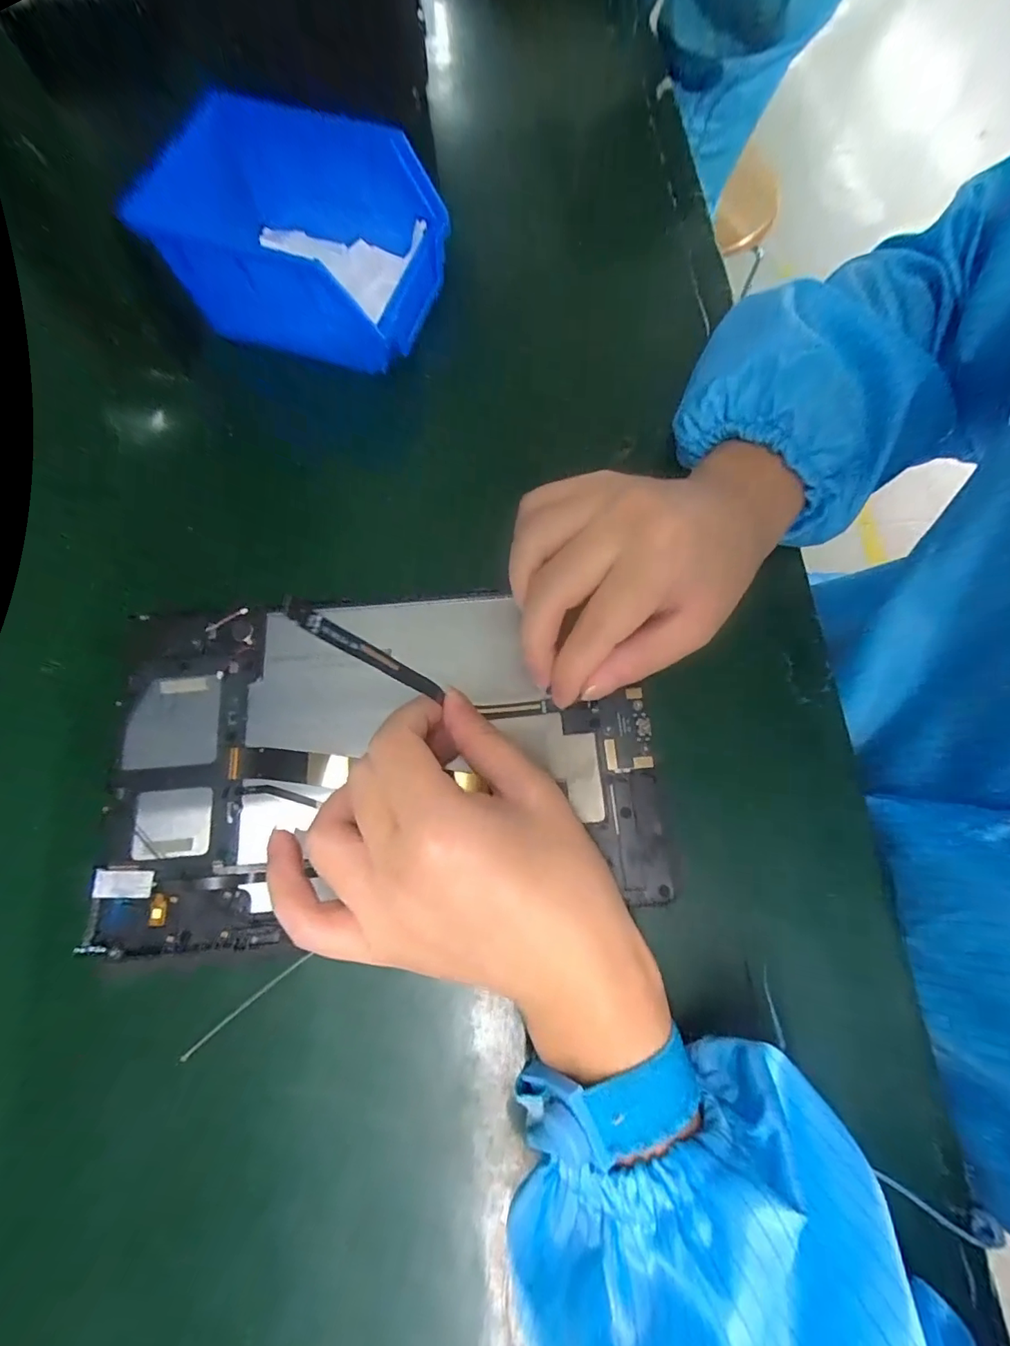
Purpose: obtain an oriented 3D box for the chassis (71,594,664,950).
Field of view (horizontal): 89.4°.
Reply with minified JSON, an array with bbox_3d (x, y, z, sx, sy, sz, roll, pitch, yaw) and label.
[{"bbox_3d":[-0.054,0.033,0.229,0.235,0.006,0.146,-5,73,-2],"label":"chassis"}]

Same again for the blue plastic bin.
[{"bbox_3d":[-0.121,-0.252,0.299,0.151,0.066,0.107,16,74,5],"label":"blue plastic bin"}]

